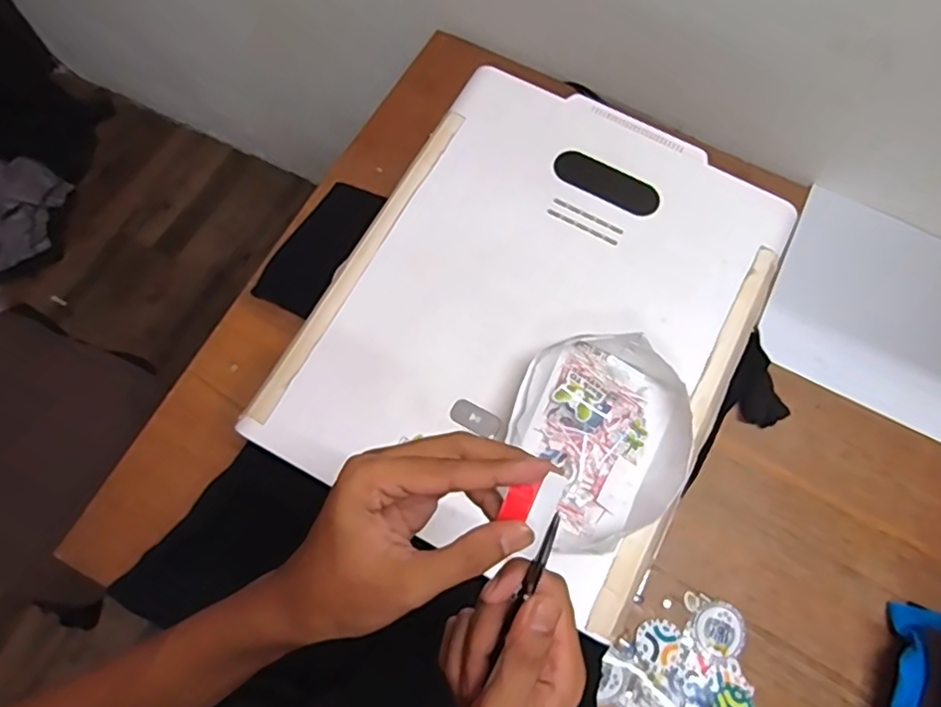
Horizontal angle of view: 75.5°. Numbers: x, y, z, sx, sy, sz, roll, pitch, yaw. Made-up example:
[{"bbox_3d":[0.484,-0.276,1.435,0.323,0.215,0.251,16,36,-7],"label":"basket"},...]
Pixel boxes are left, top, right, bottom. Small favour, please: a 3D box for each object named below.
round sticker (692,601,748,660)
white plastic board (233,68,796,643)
[{"bbox_3d":[0.280,0.311,0.680,0.058,0.008,0.057,1,71,-3],"label":"round sticker"},{"bbox_3d":[0.073,-0.048,0.626,0.400,0.023,0.496,27,72,7],"label":"white plastic board"}]

